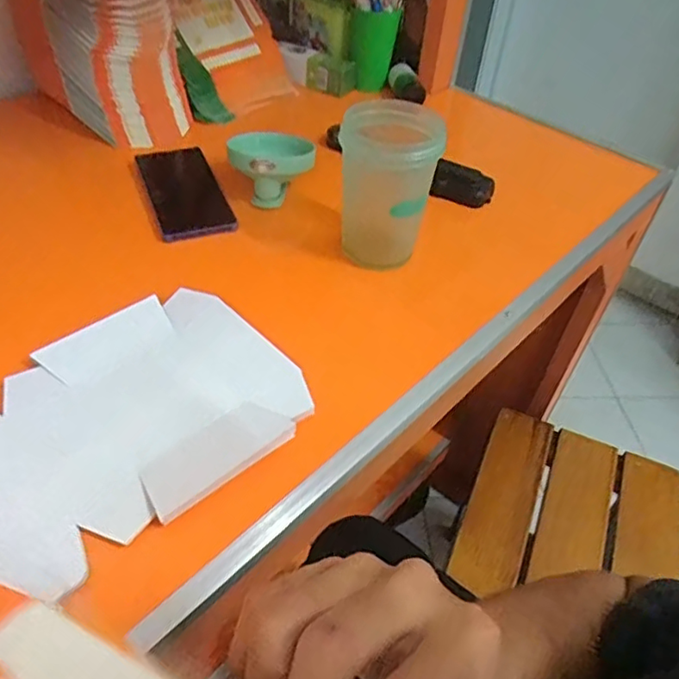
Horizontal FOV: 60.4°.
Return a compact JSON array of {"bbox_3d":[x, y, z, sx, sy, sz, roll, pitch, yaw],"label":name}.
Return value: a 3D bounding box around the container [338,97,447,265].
[{"bbox_3d":[0.044,-0.140,0.540,0.092,0.121,0.080,8,45,2],"label":"container"}]

